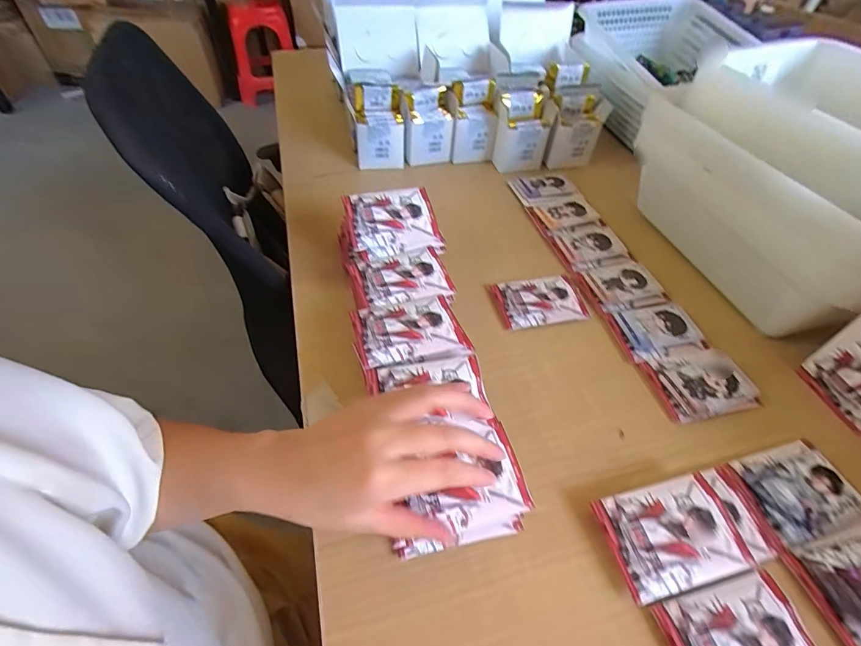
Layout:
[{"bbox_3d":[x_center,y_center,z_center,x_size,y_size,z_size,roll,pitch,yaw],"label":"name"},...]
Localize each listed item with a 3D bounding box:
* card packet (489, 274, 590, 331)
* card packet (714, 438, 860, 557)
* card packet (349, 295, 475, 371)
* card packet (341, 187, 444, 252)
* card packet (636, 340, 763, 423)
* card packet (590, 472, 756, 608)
[{"bbox_3d":[0.131,-0.027,0.515,0.104,0.012,0.069,-8,51,-9],"label":"card packet"},{"bbox_3d":[0.315,0.146,0.372,0.100,0.019,0.073,-12,52,-13],"label":"card packet"},{"bbox_3d":[-0.020,0.007,0.423,0.105,0.011,0.075,-11,52,-12],"label":"card packet"},{"bbox_3d":[-0.043,-0.121,0.498,0.101,0.013,0.073,-11,75,-14],"label":"card packet"},{"bbox_3d":[0.279,0.059,0.445,0.091,0.020,0.081,-7,51,-8],"label":"card packet"},{"bbox_3d":[0.192,0.167,0.337,0.101,0.007,0.074,-13,54,-8],"label":"card packet"}]

